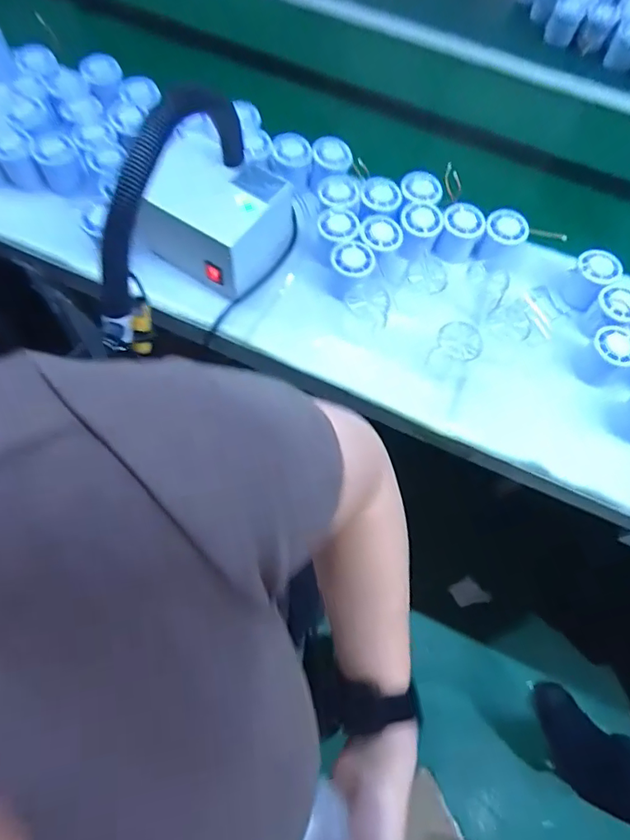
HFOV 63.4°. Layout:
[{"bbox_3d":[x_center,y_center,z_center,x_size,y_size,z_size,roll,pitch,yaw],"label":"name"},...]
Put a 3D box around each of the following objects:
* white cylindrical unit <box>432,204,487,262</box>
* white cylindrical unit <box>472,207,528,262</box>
[{"bbox_3d":[0.200,-0.256,0.707,0.055,0.069,0.053,1,65,-2],"label":"white cylindrical unit"},{"bbox_3d":[0.258,-0.250,0.706,0.055,0.056,0.056,1,65,-2],"label":"white cylindrical unit"}]

